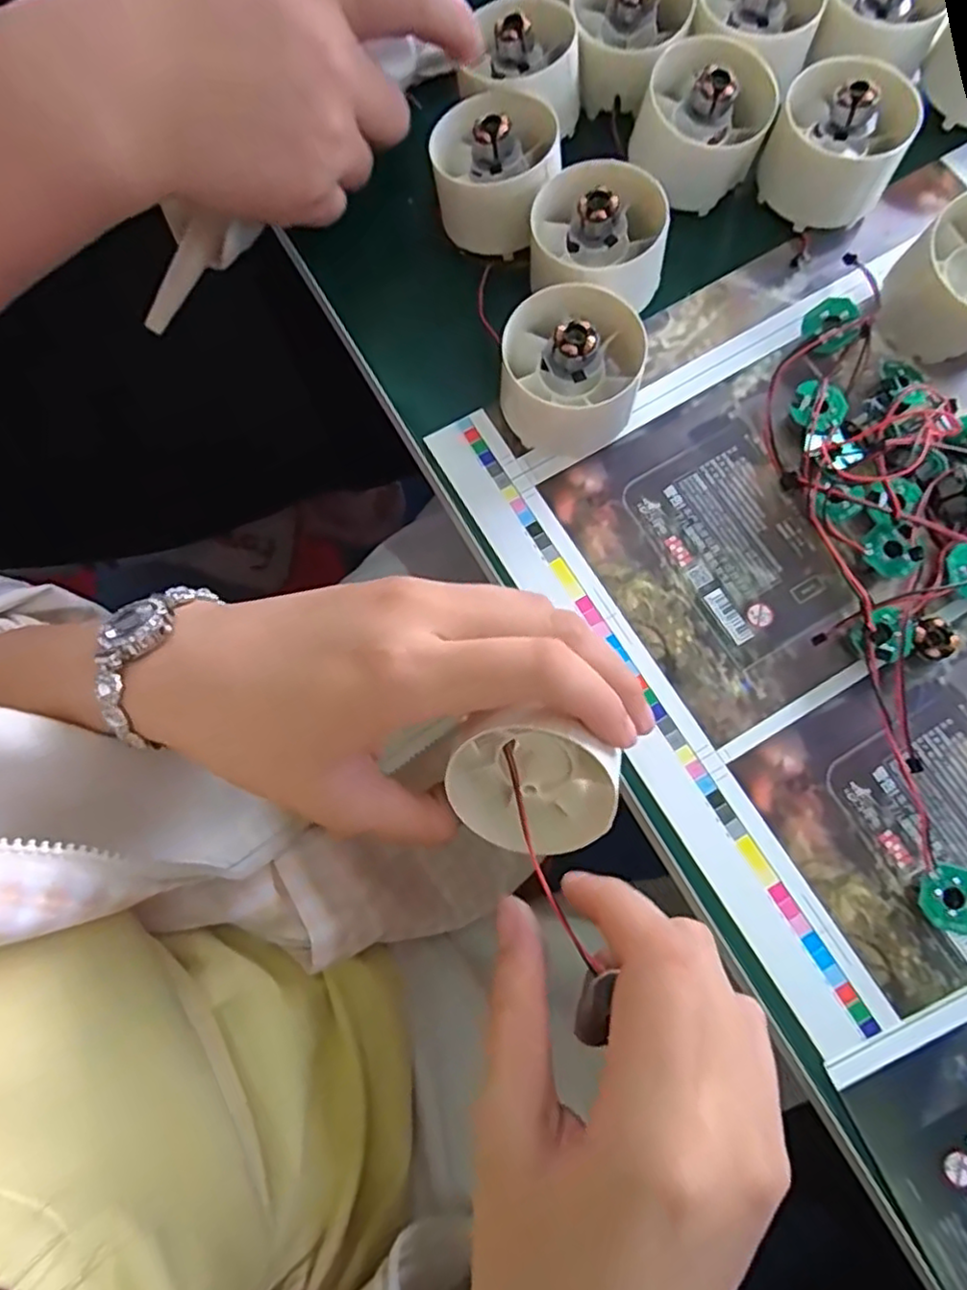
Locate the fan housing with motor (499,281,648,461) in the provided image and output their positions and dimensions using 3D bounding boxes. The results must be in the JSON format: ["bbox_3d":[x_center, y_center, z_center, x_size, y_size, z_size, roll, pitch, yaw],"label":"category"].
[{"bbox_3d":[0.033,-0.104,0.253,0.051,0.040,0.050,0,75,1],"label":"fan housing with motor"}]

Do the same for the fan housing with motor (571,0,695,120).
[{"bbox_3d":[0.064,-0.269,0.292,0.051,0.034,0.054,-1,75,2],"label":"fan housing with motor"}]

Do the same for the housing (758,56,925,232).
[{"bbox_3d":[0.144,-0.205,0.272,0.049,0.044,0.045,0,75,1],"label":"housing"}]

